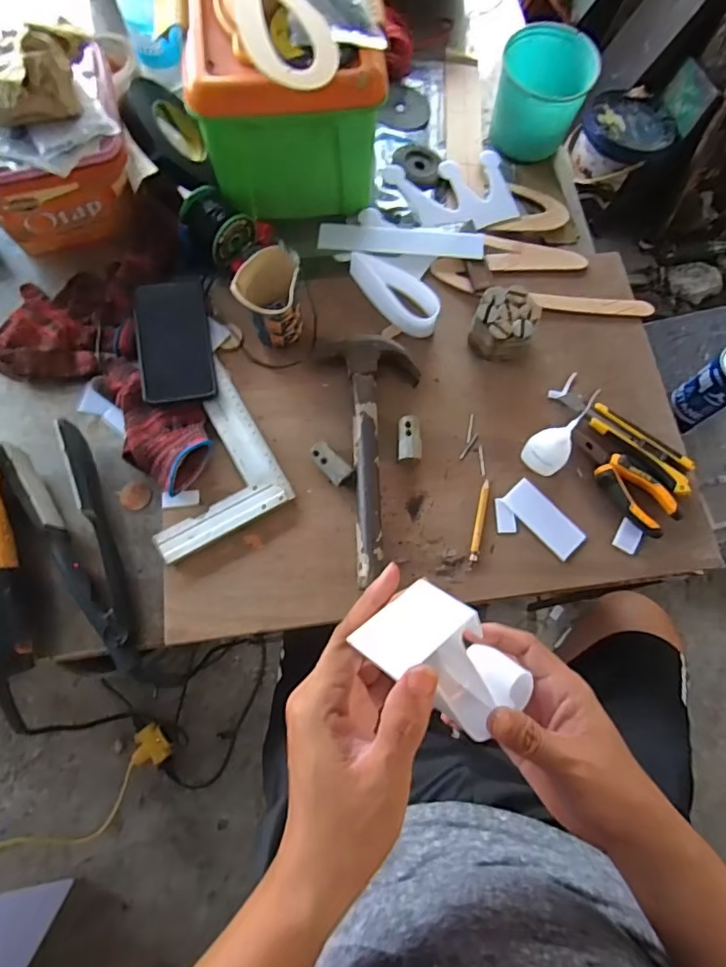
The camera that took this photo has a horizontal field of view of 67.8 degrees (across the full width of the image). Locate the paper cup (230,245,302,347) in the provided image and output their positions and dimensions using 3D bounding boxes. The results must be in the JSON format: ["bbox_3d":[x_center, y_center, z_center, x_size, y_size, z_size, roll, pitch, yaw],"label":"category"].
[{"bbox_3d":[-0.105,-0.202,0.610,0.067,0.093,0.071,1,74,-2],"label":"paper cup"}]

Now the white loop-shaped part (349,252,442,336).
[{"bbox_3d":[0.037,-0.238,0.660,0.136,0.037,0.053,44,77,10],"label":"white loop-shaped part"}]

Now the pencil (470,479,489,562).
[{"bbox_3d":[0.128,0.040,0.591,0.011,0.004,0.092,13,74,1],"label":"pencil"}]

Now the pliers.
[{"bbox_3d":[0.291,-0.005,0.597,0.048,0.013,0.132,-37,74,2],"label":"pliers"}]

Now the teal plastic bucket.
[{"bbox_3d":[0.235,-0.516,0.719,0.114,0.105,0.105,1,74,-2],"label":"teal plastic bucket"}]

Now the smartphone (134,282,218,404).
[{"bbox_3d":[-0.216,-0.163,0.620,0.080,0.006,0.147,-7,76,-16],"label":"smartphone"}]

